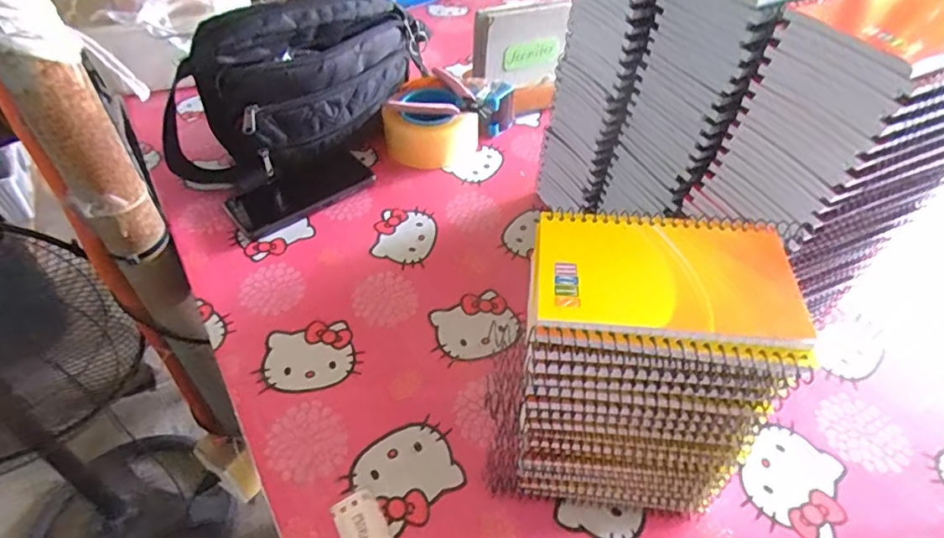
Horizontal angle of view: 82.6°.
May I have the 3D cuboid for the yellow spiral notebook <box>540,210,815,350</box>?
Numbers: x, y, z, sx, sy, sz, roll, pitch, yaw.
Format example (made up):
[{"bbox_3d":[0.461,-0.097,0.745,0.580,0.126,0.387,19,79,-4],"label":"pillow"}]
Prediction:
[{"bbox_3d":[0.100,0.000,0.283,0.129,0.011,0.081,6,46,3],"label":"yellow spiral notebook"}]

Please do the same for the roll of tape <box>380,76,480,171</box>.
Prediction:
[{"bbox_3d":[-0.052,-0.198,0.703,0.120,0.065,0.141,-1,46,-3],"label":"roll of tape"}]

